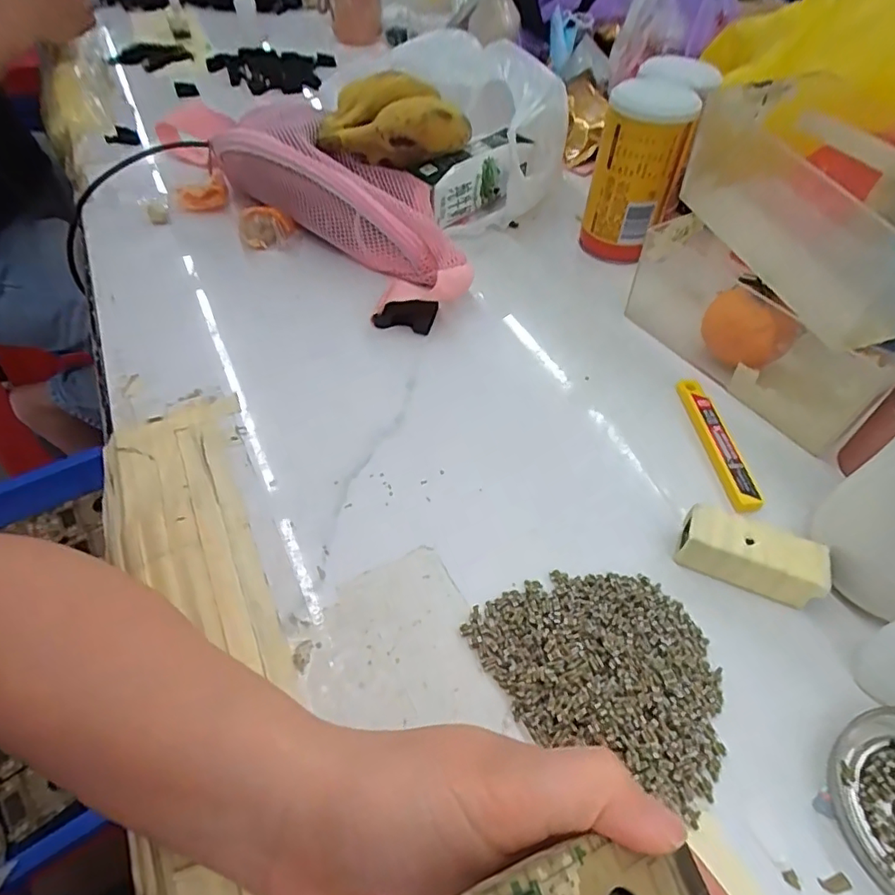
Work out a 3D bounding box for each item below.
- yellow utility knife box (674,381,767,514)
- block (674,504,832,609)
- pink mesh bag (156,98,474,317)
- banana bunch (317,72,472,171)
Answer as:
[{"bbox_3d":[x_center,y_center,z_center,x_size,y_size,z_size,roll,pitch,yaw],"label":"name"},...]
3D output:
[{"bbox_3d":[0.168,-0.006,0.354,0.017,0.006,0.105,-2,50,-4],"label":"yellow utility knife box"},{"bbox_3d":[0.154,0.055,0.291,0.068,0.023,0.032,18,52,13],"label":"block"},{"bbox_3d":[-0.116,-0.231,0.481,0.359,0.079,0.108,38,59,26],"label":"pink mesh bag"},{"bbox_3d":[-0.043,-0.265,0.472,0.121,0.066,0.066,-6,50,-8],"label":"banana bunch"}]

